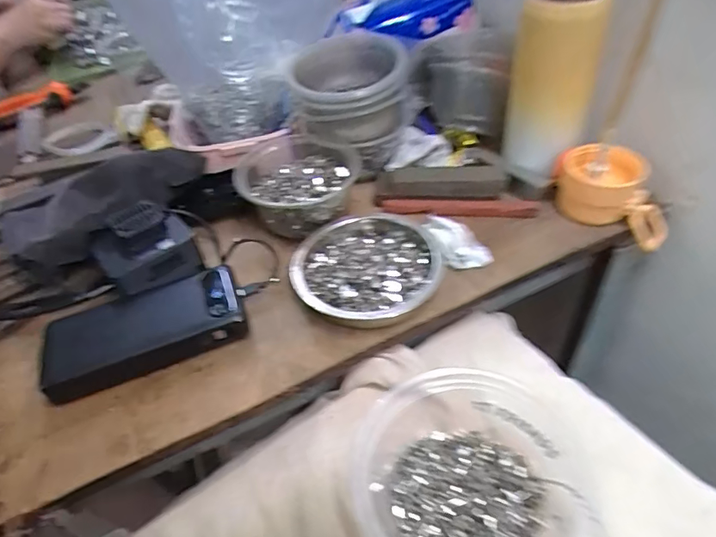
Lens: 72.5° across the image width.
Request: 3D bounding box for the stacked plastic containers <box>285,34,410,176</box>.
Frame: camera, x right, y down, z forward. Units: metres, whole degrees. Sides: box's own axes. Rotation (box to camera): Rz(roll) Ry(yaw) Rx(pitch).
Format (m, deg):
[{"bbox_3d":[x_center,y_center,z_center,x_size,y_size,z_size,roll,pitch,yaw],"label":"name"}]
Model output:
[{"bbox_3d":[-0.006,-0.181,0.524,0.119,0.102,0.145,-4,44,4],"label":"stacked plastic containers"}]

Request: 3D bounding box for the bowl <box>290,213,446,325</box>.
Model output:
[{"bbox_3d":[0.010,-0.005,0.420,0.120,0.032,0.134,19,50,25],"label":"bowl"}]

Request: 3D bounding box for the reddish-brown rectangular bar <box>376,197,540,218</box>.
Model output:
[{"bbox_3d":[0.096,-0.059,0.477,0.153,0.012,0.018,1,45,9],"label":"reddish-brown rectangular bar"}]

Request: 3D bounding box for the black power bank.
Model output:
[{"bbox_3d":[-0.173,0.051,0.398,0.154,0.028,0.072,-17,45,-9],"label":"black power bank"}]

